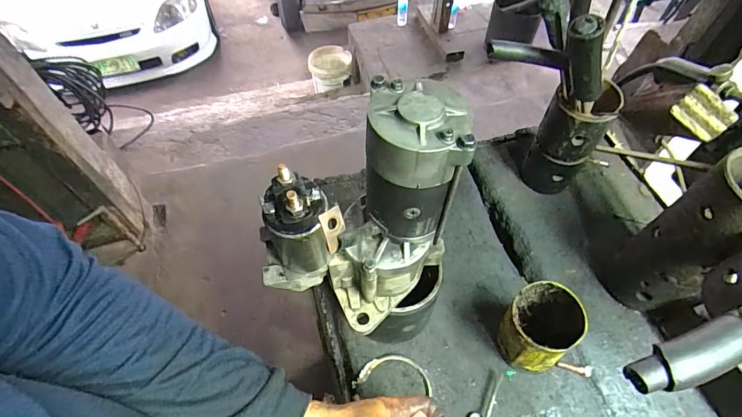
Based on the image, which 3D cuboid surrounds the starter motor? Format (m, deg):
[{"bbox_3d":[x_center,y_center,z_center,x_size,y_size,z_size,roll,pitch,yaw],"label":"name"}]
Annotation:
[{"bbox_3d":[-0.001,0.037,0.374,0.174,0.263,0.122,-30,62,-19],"label":"starter motor"}]

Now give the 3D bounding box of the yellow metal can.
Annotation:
[{"bbox_3d":[0.190,0.145,0.469,0.070,0.118,0.076,0,57,0],"label":"yellow metal can"}]

